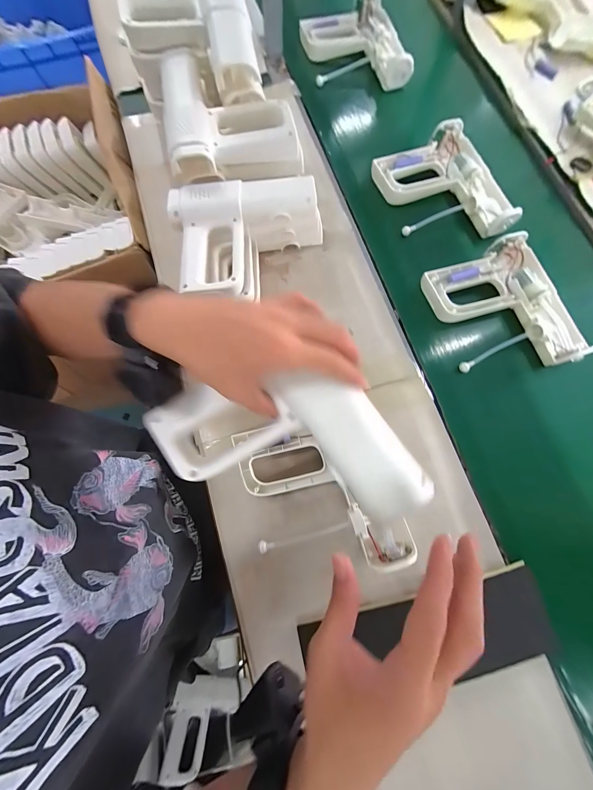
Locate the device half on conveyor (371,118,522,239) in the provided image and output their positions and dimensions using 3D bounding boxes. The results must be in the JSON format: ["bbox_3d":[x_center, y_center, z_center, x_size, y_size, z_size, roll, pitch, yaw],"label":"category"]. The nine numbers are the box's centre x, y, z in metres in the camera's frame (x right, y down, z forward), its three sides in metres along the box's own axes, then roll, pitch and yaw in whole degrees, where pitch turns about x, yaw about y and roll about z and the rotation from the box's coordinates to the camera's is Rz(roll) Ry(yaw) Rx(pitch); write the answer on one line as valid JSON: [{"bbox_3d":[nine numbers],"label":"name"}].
[{"bbox_3d":[0.247,-0.365,0.500,0.192,0.050,0.209,-12,76,-4],"label":"device half on conveyor"}]

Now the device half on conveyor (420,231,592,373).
[{"bbox_3d":[0.318,-0.133,0.445,0.185,0.050,0.206,-14,77,-5],"label":"device half on conveyor"}]

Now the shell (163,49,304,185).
[{"bbox_3d":[-0.099,-0.416,0.424,0.185,0.055,0.199,-10,76,-4],"label":"shell"}]

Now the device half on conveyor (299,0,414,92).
[{"bbox_3d":[0.115,-0.726,0.583,0.196,0.040,0.217,-12,76,-4],"label":"device half on conveyor"}]

